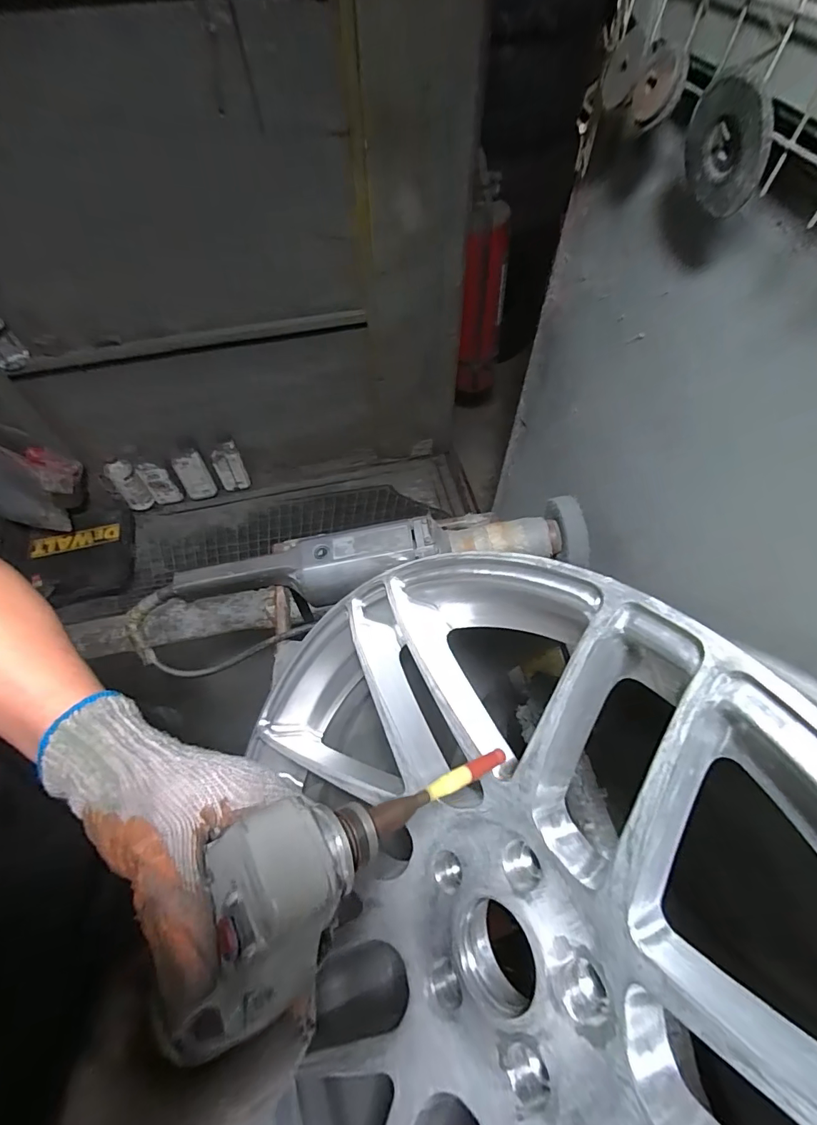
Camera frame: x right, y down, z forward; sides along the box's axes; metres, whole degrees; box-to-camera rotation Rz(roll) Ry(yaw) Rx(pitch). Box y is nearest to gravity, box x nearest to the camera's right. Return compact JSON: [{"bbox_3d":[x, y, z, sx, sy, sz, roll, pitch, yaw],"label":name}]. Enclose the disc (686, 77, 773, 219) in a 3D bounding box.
[{"bbox_3d":[0.266,-0.342,0.378,0.012,0.088,0.084,-23,33,4],"label":"disc"}]

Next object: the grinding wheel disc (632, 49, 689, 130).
[{"bbox_3d":[0.234,-0.450,0.428,0.016,0.055,0.052,-11,79,-13],"label":"grinding wheel disc"}]

